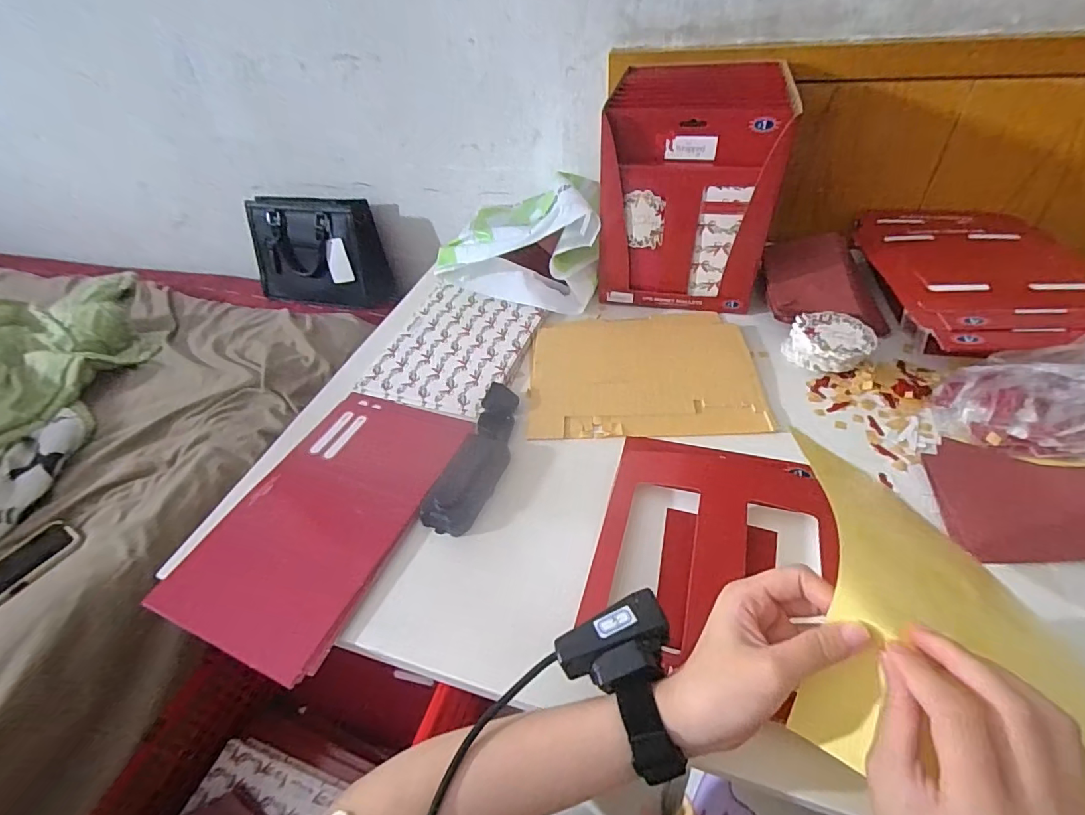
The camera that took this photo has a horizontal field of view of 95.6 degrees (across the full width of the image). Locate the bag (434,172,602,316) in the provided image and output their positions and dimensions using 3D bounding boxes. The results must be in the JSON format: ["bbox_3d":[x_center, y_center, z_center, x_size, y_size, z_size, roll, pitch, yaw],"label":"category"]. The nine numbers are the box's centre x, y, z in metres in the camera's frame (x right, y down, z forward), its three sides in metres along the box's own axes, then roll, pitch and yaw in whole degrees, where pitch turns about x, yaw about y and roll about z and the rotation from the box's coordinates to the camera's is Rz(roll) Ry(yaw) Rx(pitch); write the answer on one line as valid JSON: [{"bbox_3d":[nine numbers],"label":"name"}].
[{"bbox_3d":[-0.013,-0.262,0.739,0.214,0.123,0.270,8,44,15],"label":"bag"}]

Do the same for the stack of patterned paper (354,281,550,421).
[{"bbox_3d":[-0.110,-0.086,0.651,0.182,0.015,0.231,11,45,18],"label":"stack of patterned paper"}]

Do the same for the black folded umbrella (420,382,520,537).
[{"bbox_3d":[-0.063,0.049,0.511,0.054,0.032,0.179,9,44,16],"label":"black folded umbrella"}]

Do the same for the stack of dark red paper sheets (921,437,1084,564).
[{"bbox_3d":[0.439,0.081,0.416,0.187,0.009,0.121,5,43,12],"label":"stack of dark red paper sheets"}]

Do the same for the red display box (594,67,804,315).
[{"bbox_3d":[0.191,-0.280,0.641,0.201,0.263,0.171,8,44,15],"label":"red display box"}]

